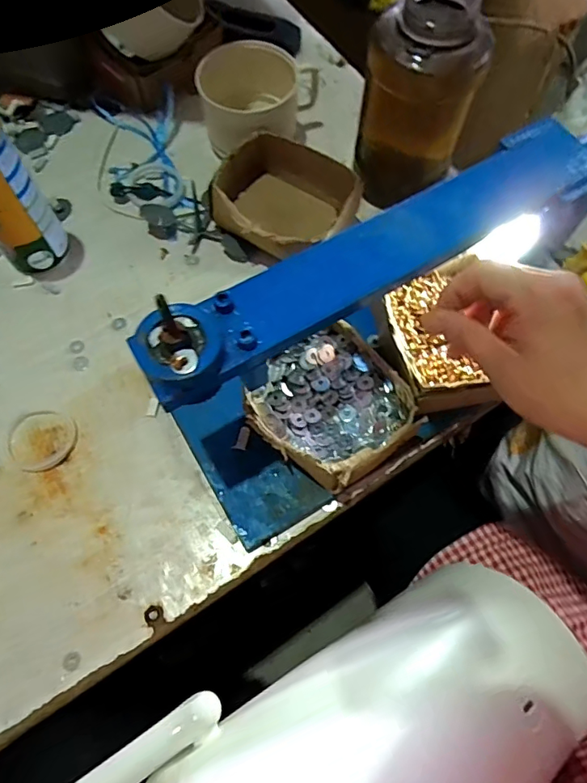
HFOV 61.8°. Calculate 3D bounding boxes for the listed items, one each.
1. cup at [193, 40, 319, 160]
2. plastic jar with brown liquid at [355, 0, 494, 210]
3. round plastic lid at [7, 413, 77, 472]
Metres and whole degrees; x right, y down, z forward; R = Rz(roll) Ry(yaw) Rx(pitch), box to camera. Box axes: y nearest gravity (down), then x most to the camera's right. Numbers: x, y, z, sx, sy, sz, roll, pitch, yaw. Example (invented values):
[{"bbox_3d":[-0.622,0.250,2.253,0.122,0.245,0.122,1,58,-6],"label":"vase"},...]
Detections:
[{"bbox_3d":[-0.037,-0.317,0.543,0.129,0.090,0.089,-37,74,-14],"label":"cup"},{"bbox_3d":[0.114,-0.277,0.478,0.094,0.186,0.083,-26,72,-11],"label":"plastic jar with brown liquid"},{"bbox_3d":[-0.226,0.044,0.440,0.057,0.004,0.052,0,69,-1],"label":"round plastic lid"}]

